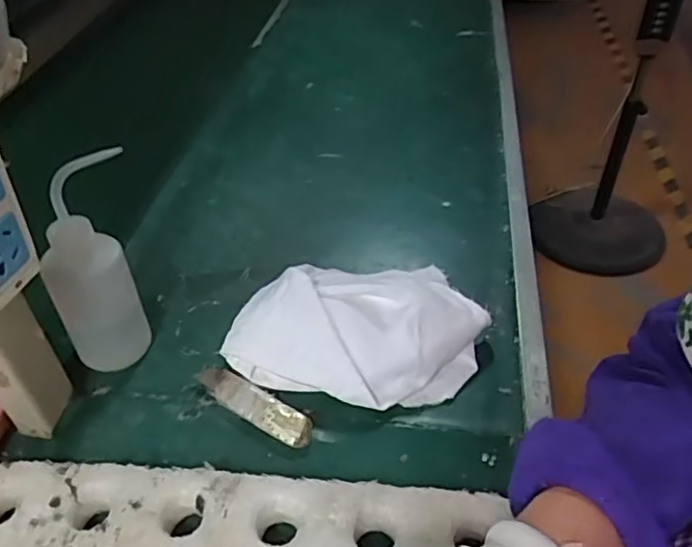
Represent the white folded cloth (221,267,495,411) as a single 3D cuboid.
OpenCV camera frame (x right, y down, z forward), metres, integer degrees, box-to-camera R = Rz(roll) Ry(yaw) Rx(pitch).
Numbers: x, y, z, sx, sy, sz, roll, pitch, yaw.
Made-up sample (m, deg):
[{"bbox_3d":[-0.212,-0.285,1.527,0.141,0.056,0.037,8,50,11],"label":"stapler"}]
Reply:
[{"bbox_3d":[0.010,0.039,0.507,0.207,0.046,0.130,6,42,10],"label":"white folded cloth"}]

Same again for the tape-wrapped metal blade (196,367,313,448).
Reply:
[{"bbox_3d":[-0.072,0.104,0.476,0.108,0.016,0.029,22,47,25],"label":"tape-wrapped metal blade"}]

